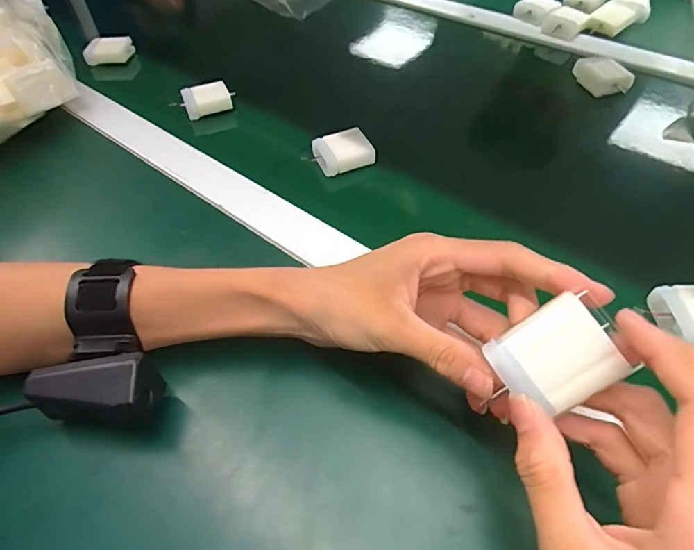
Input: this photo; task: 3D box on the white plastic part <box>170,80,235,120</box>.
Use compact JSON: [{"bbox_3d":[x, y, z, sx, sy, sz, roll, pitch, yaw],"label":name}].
[{"bbox_3d":[-0.155,-0.189,0.503,0.062,0.021,0.036,-17,52,-11],"label":"white plastic part"}]

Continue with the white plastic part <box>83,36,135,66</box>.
[{"bbox_3d":[-0.298,-0.281,0.585,0.060,0.031,0.018,-31,56,-21],"label":"white plastic part"}]

